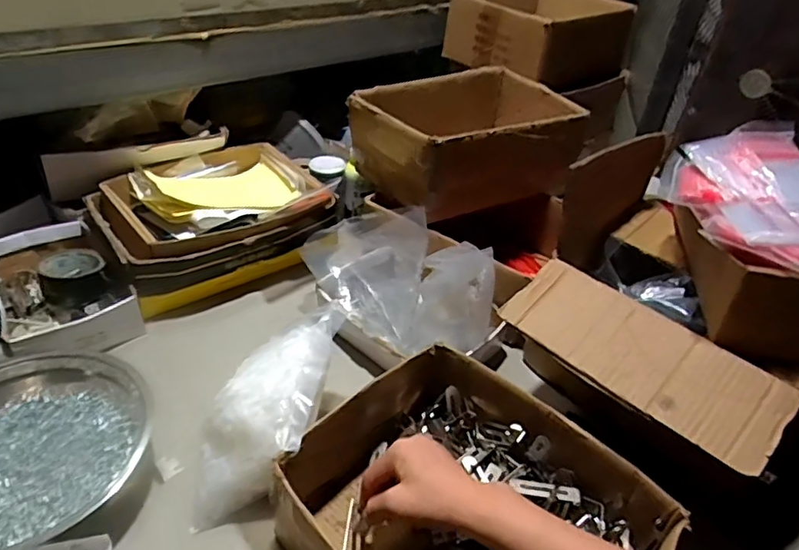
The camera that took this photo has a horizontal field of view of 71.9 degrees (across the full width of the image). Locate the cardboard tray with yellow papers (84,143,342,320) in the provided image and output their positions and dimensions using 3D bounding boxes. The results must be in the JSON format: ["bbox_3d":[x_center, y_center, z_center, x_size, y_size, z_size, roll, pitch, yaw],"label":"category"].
[{"bbox_3d":[-0.297,-0.092,0.900,0.331,0.120,0.256,-25,47,-33],"label":"cardboard tray with yellow papers"}]

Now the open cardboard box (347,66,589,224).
[{"bbox_3d":[0.116,-0.218,0.943,0.346,0.157,0.236,-20,44,-29],"label":"open cardboard box"}]

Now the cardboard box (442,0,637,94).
[{"bbox_3d":[0.301,-0.496,1.116,0.367,0.116,0.253,-24,46,-33],"label":"cardboard box"}]

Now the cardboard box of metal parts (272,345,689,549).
[{"bbox_3d":[0.067,0.239,0.542,0.308,0.118,0.258,34,45,32],"label":"cardboard box of metal parts"}]

